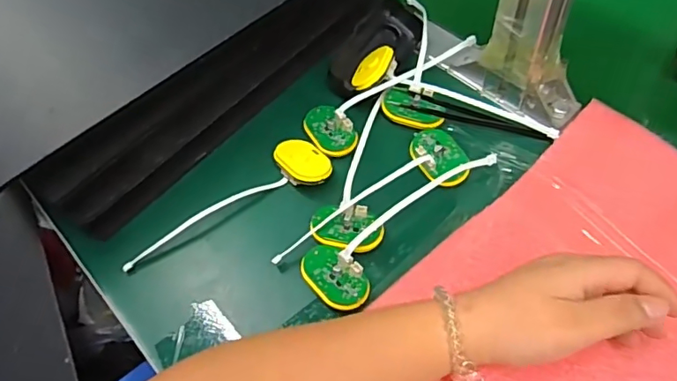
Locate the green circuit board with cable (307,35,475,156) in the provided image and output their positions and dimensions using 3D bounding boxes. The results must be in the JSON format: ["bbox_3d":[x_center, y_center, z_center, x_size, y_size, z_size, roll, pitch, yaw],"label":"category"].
[{"bbox_3d":[0.043,-0.097,0.470,0.173,0.019,0.054,-40,63,-19],"label":"green circuit board with cable"}]

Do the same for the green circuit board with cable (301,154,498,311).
[{"bbox_3d":[0.048,0.018,0.400,0.172,0.015,0.052,-40,63,-19],"label":"green circuit board with cable"}]

